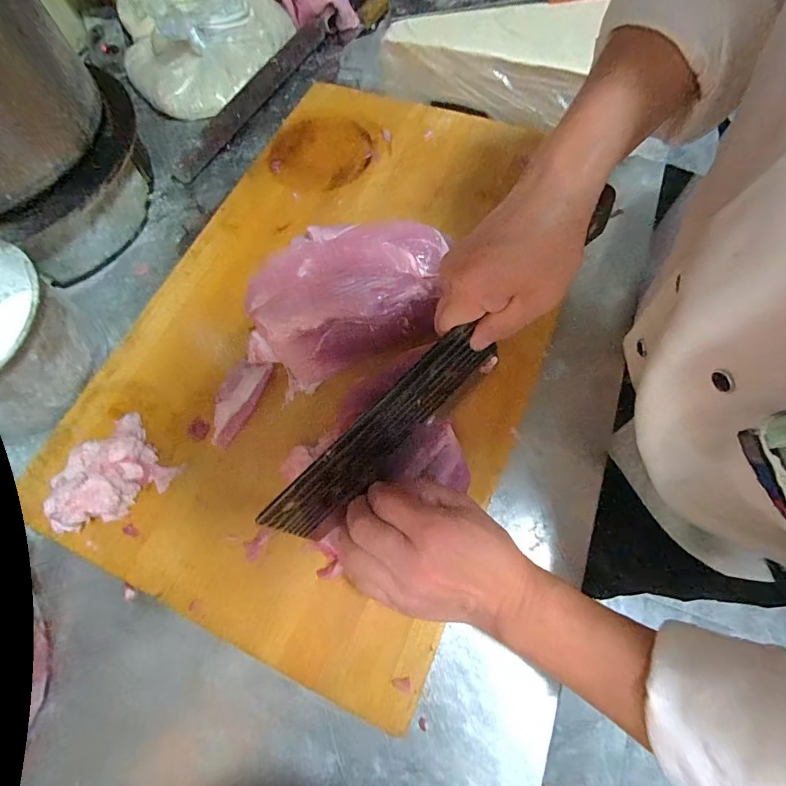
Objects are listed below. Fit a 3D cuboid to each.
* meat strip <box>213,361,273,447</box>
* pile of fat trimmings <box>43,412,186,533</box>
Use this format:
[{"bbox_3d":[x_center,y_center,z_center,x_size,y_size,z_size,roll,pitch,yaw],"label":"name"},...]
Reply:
[{"bbox_3d":[-0.134,0.007,0.357,0.039,0.008,0.076,19,72,9],"label":"meat strip"},{"bbox_3d":[-0.230,0.066,0.329,0.073,0.035,0.087,39,76,14],"label":"pile of fat trimmings"}]

